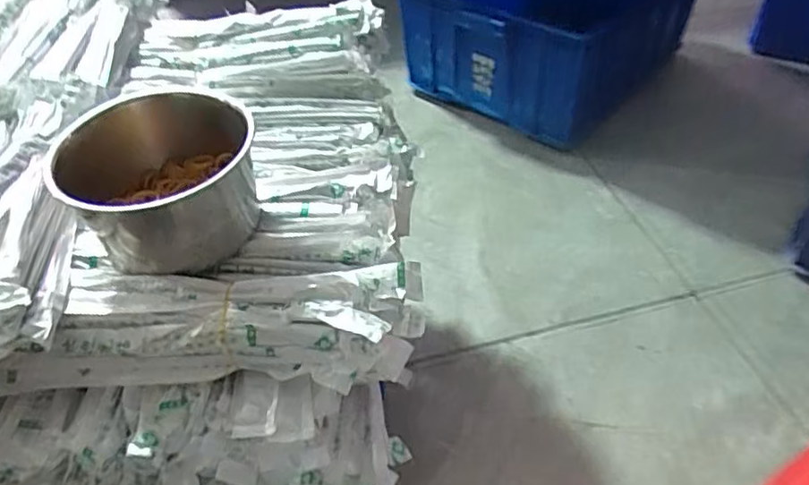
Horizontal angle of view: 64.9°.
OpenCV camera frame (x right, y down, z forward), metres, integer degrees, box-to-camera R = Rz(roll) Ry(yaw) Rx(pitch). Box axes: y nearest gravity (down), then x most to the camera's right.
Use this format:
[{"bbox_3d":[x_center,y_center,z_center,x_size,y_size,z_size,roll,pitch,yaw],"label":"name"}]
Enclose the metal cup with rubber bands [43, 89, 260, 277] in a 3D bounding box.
[{"bbox_3d":[-0.166,-0.041,0.451,0.128,0.090,0.107,-26,48,-21],"label":"metal cup with rubber bands"}]

